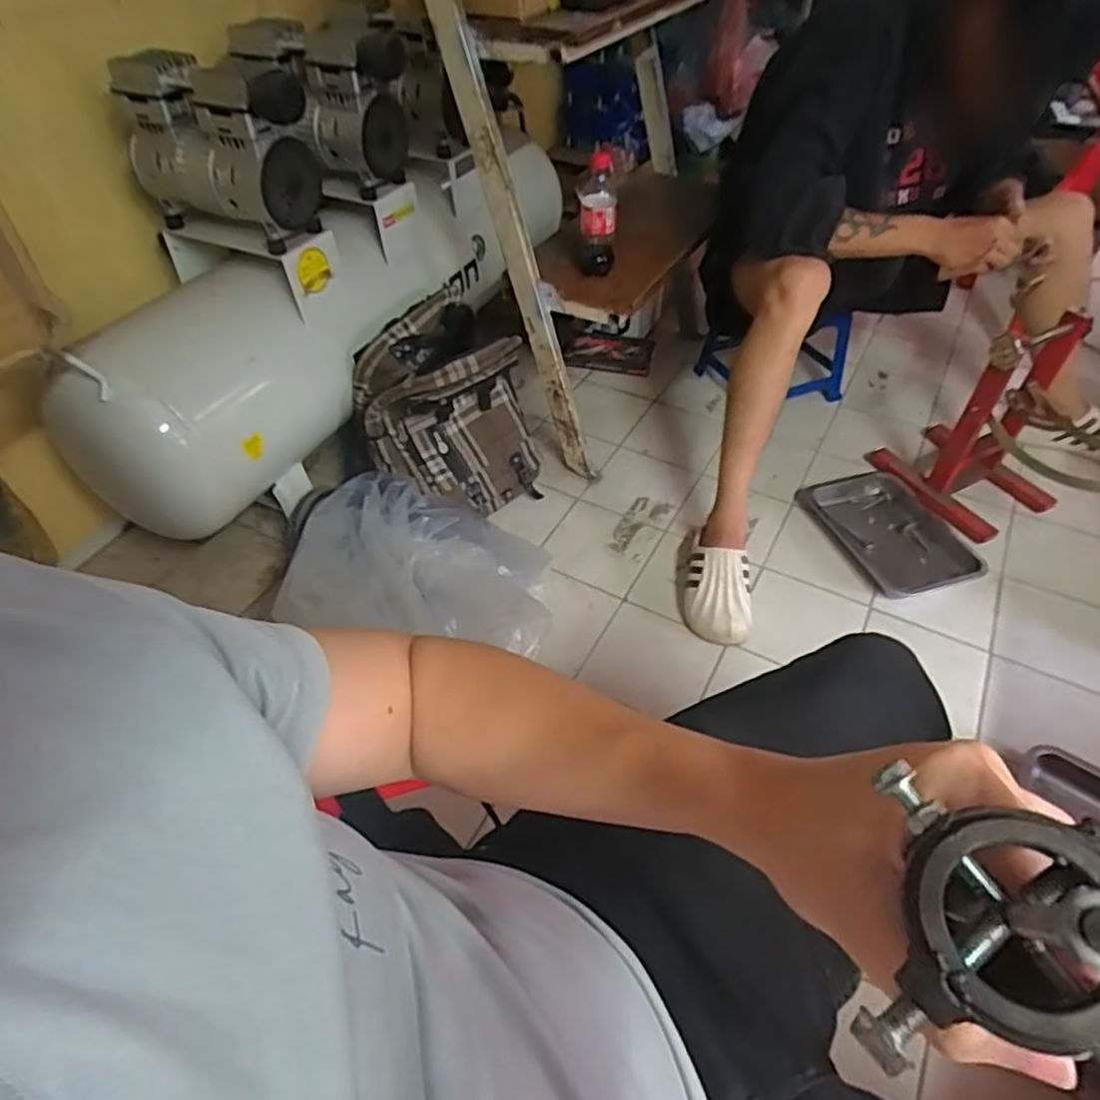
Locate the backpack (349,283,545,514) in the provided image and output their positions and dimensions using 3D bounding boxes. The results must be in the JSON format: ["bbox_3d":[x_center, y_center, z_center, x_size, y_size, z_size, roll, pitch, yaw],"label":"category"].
[{"bbox_3d":[-0.176,-0.252,1.283,0.313,0.348,0.201,-35,57,-26],"label":"backpack"}]

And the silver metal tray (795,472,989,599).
[{"bbox_3d":[0.673,-0.033,1.350,0.217,0.044,0.320,-15,50,-12],"label":"silver metal tray"}]

